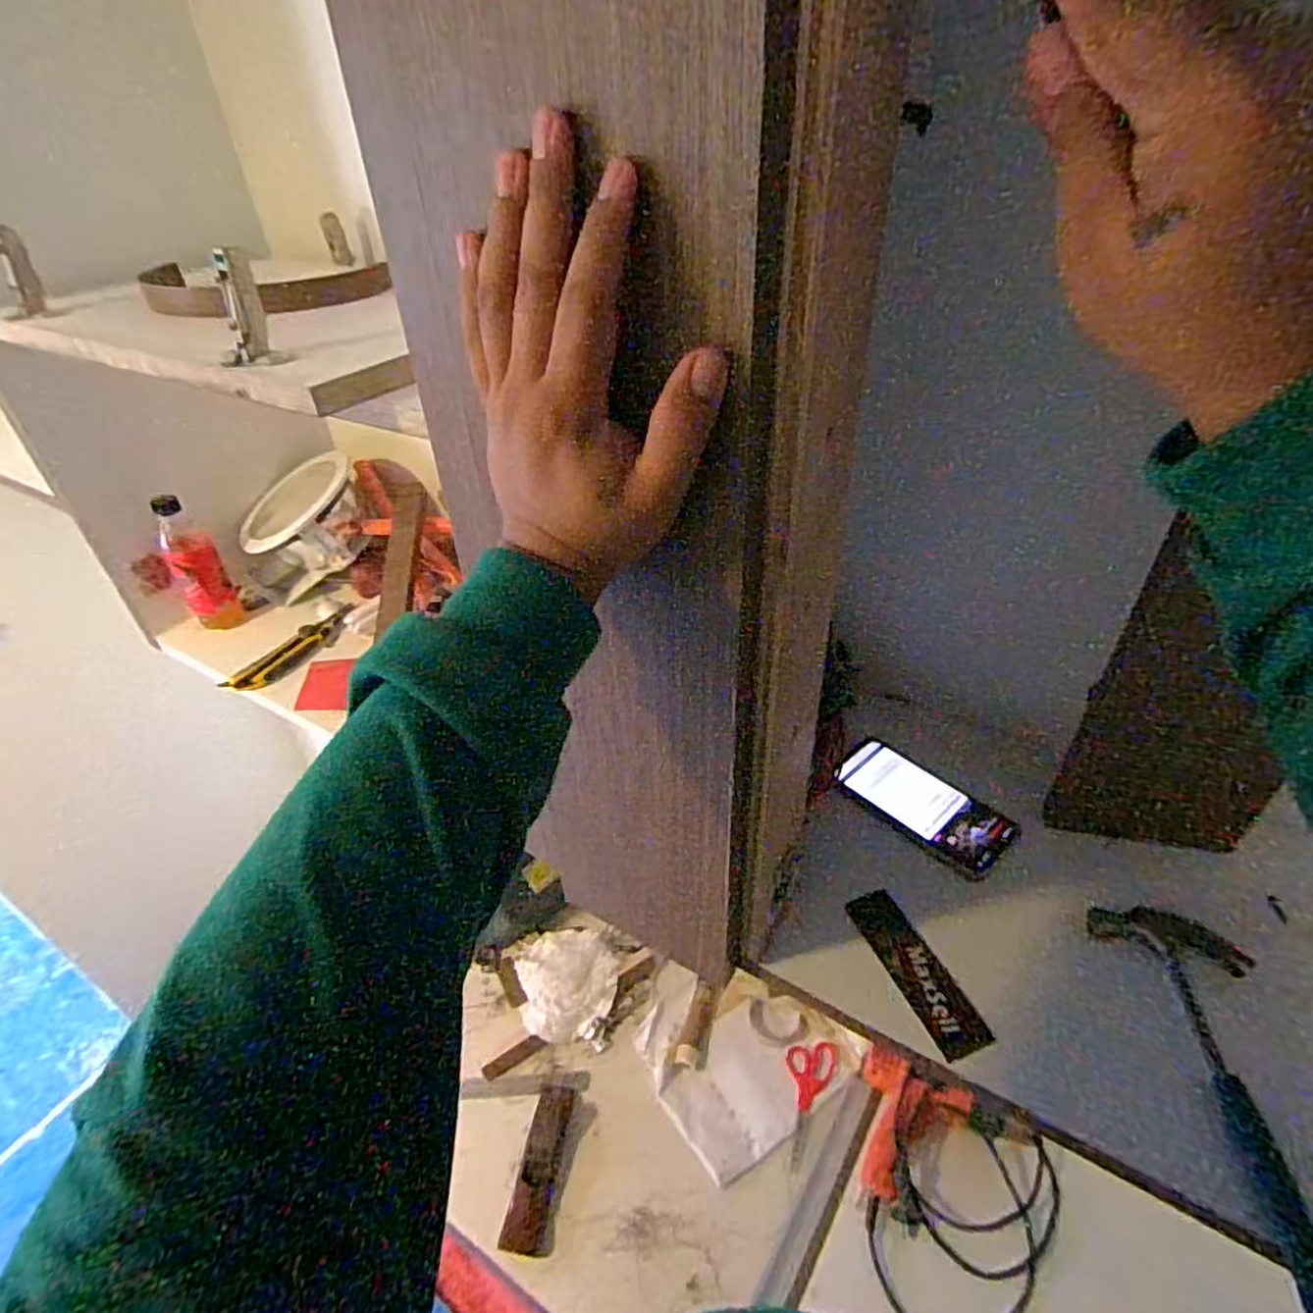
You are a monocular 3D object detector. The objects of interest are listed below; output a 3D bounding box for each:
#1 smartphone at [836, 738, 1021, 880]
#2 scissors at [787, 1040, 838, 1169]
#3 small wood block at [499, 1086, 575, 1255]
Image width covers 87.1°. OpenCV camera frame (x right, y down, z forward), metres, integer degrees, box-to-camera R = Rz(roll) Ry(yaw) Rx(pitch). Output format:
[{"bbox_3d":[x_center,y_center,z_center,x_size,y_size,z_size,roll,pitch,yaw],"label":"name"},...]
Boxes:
[{"bbox_3d":[0.252,0.139,0.661,0.079,0.012,0.164,-31,47,-31],"label":"smartphone"},{"bbox_3d":[0.212,0.652,1.021,0.070,0.020,0.170,17,42,23],"label":"scissors"},{"bbox_3d":[-0.162,0.718,0.976,0.061,0.020,0.194,2,38,5],"label":"small wood block"}]

